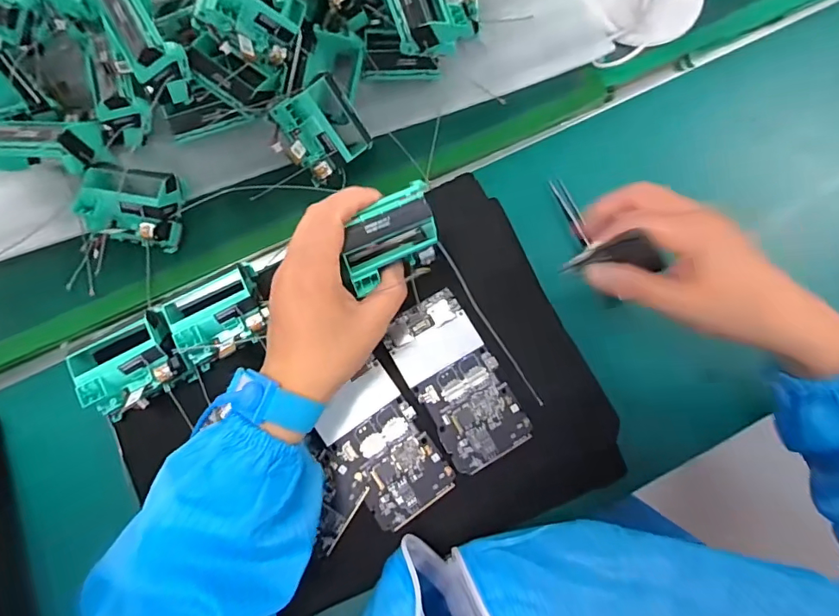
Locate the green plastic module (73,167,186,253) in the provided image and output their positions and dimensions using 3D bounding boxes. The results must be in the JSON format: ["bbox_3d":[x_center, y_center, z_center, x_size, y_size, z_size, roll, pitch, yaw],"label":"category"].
[{"bbox_3d":[-0.231,-0.084,0.399,0.070,0.045,0.065,3,77,2],"label":"green plastic module"}]

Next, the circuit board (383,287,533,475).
[{"bbox_3d":[0.028,0.055,0.375,0.064,0.005,0.128,-29,78,-5],"label":"circuit board"}]

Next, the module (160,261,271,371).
[{"bbox_3d":[-0.151,0.005,0.378,0.069,0.051,0.068,-30,78,-6],"label":"module"}]

